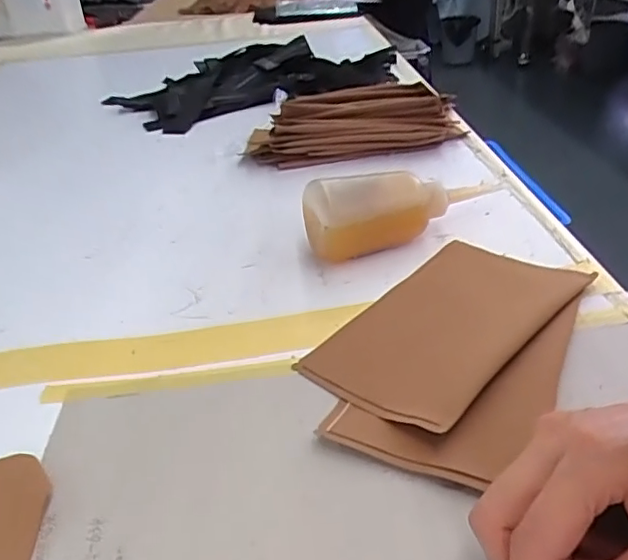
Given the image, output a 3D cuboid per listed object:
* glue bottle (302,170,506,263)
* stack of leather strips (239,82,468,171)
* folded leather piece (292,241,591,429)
[{"bbox_3d":[0.076,-0.065,0.480,0.176,0.059,0.048,-18,34,-15],"label":"glue bottle"},{"bbox_3d":[0.042,-0.177,0.658,0.232,0.061,0.077,-8,32,0],"label":"stack of leather strips"},{"bbox_3d":[0.088,0.024,0.385,0.113,0.015,0.184,23,43,39],"label":"folded leather piece"}]

